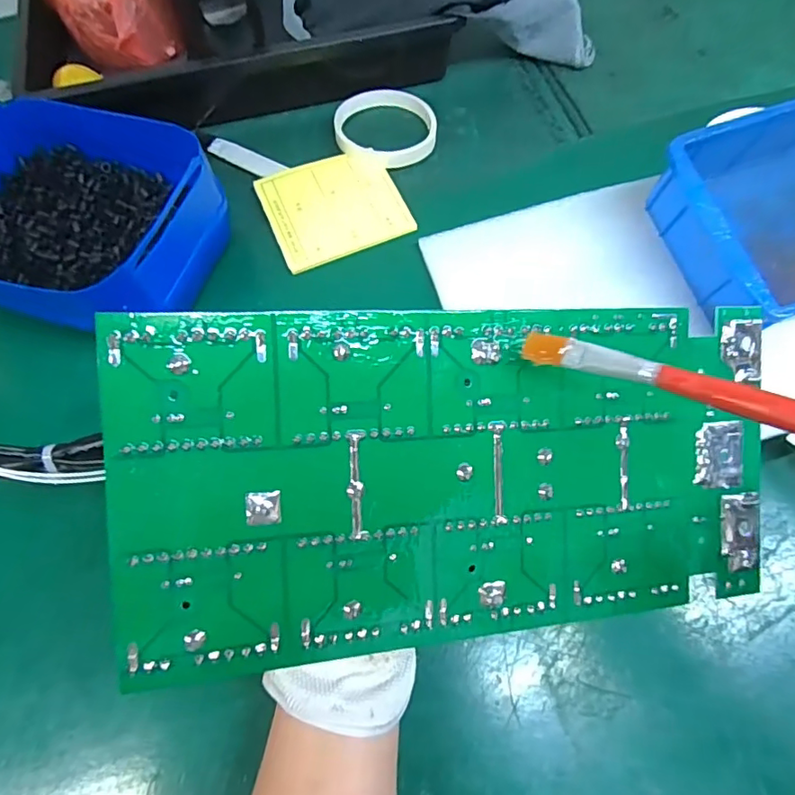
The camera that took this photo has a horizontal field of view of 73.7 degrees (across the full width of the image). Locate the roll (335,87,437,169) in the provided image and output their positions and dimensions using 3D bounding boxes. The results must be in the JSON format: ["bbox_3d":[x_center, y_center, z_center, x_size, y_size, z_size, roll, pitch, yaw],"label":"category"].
[{"bbox_3d":[-0.011,-0.232,0.458,0.087,0.015,0.079,9,68,5],"label":"roll"}]

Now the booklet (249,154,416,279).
[{"bbox_3d":[-0.051,-0.154,0.427,0.104,0.006,0.096,-21,68,-8],"label":"booklet"}]

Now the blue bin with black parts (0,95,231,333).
[{"bbox_3d":[-0.228,-0.140,0.386,0.194,0.079,0.158,17,69,8],"label":"blue bin with black parts"}]

